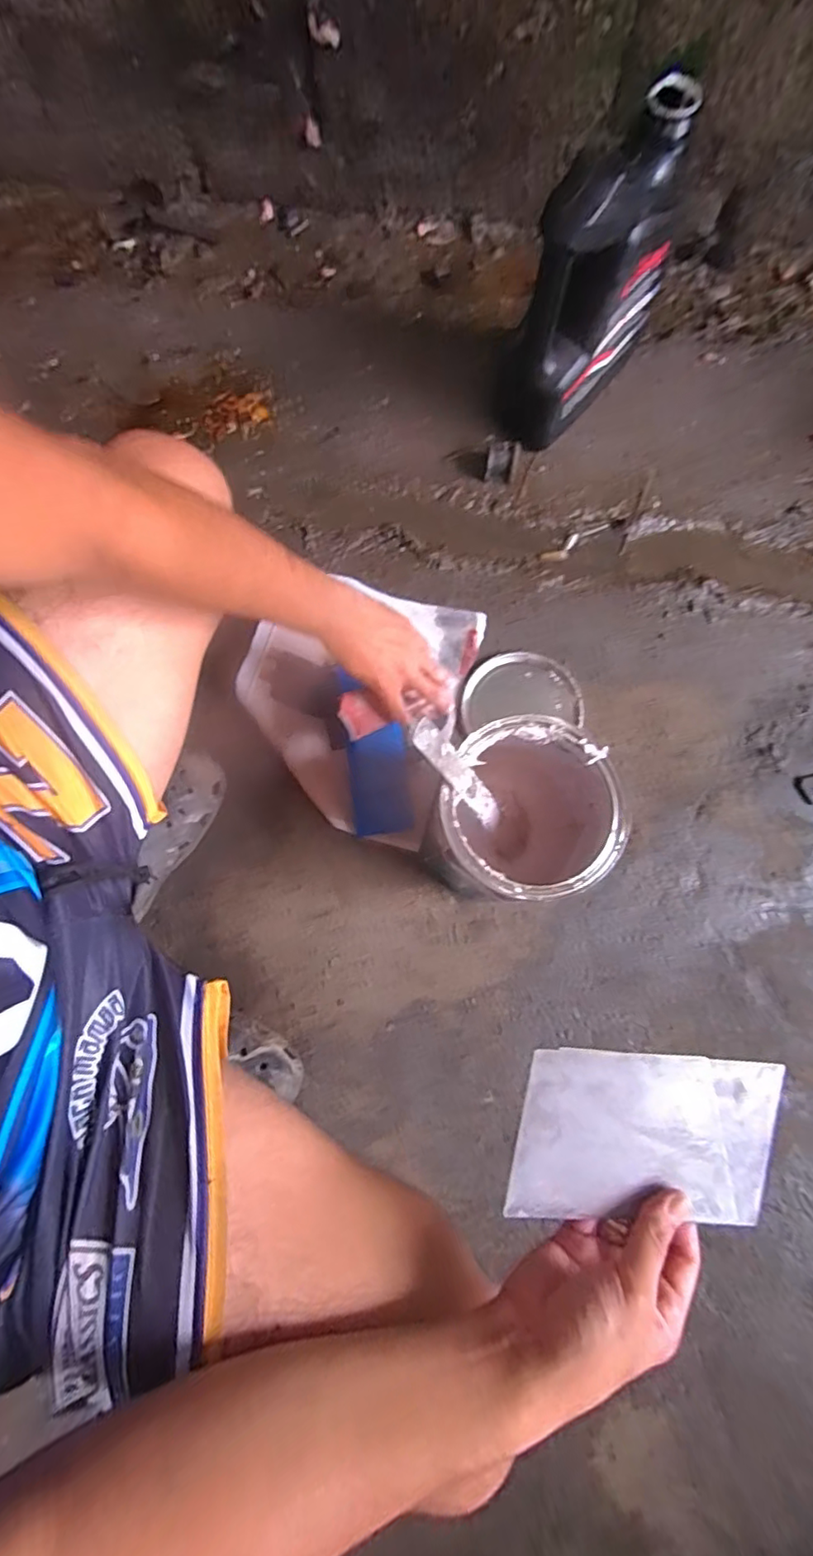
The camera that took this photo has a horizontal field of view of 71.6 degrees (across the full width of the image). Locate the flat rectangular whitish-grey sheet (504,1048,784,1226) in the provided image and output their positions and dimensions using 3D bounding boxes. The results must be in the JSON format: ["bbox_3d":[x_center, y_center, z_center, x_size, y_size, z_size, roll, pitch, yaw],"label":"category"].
[{"bbox_3d":[0.151,0.226,0.356,0.166,0.005,0.096,4,81,-2],"label":"flat rectangular whitish-grey sheet"}]

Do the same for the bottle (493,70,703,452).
[{"bbox_3d":[0.205,-0.551,0.660,0.092,0.294,0.191,42,83,8],"label":"bottle"}]

